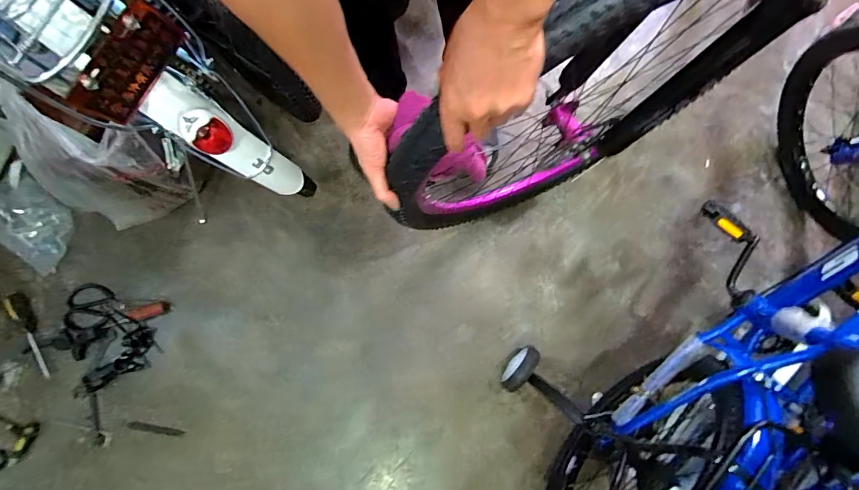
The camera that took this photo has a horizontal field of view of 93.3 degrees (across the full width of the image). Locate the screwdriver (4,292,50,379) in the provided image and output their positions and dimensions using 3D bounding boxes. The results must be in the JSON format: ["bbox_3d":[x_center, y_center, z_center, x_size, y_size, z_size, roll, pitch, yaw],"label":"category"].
[{"bbox_3d":[-0.915,0.202,0.926,0.027,0.036,0.236,-37,81,-5],"label":"screwdriver"}]

